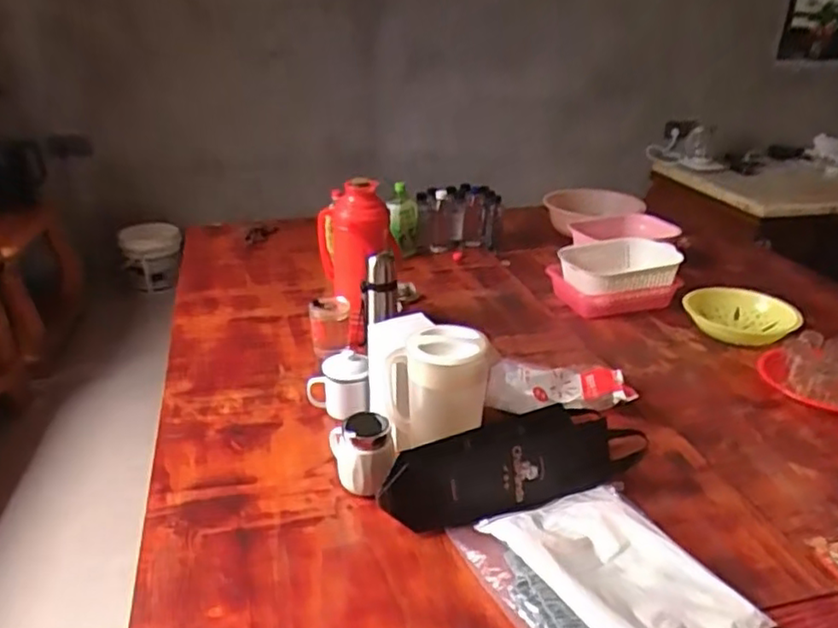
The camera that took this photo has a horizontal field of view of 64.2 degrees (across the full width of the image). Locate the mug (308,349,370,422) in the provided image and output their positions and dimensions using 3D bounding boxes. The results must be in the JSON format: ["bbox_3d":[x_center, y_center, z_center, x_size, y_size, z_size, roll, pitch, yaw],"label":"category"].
[{"bbox_3d":[-0.148,0.132,1.221,0.109,0.110,0.086,-4,27,-9],"label":"mug"}]

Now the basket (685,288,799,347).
[{"bbox_3d":[0.790,0.005,1.655,0.192,0.069,0.264,-22,34,-39],"label":"basket"}]

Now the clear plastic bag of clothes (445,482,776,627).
[{"bbox_3d":[0.238,0.341,0.862,0.285,0.050,0.356,-6,24,-21],"label":"clear plastic bag of clothes"}]

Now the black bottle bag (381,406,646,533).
[{"bbox_3d":[0.143,0.240,1.021,0.415,0.120,0.125,-13,30,-24],"label":"black bottle bag"}]

